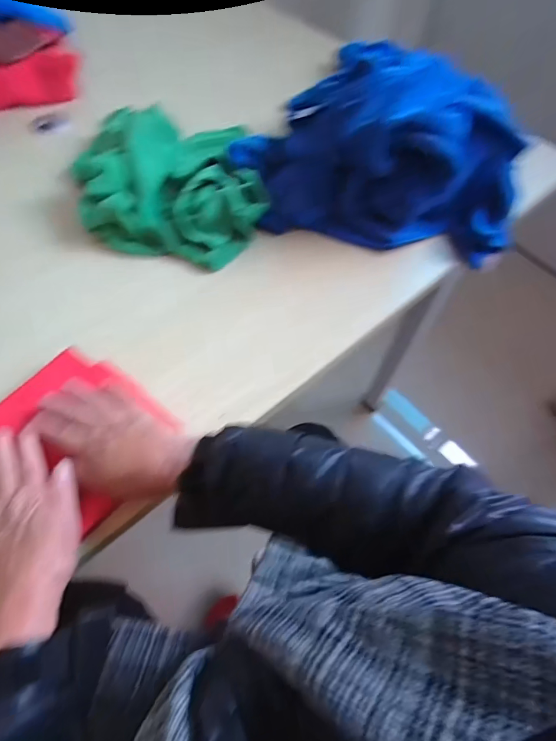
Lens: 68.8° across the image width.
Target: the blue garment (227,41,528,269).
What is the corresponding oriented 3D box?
[{"bbox_3d":[0.146,-0.309,0.599,0.418,0.186,0.217,8,60,2],"label":"blue garment"}]

